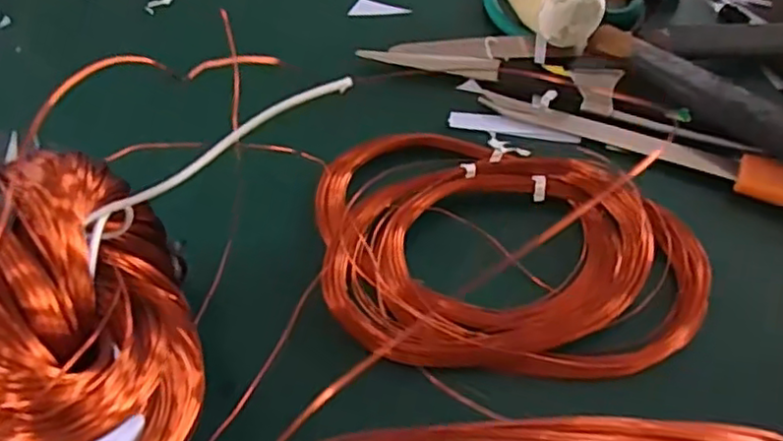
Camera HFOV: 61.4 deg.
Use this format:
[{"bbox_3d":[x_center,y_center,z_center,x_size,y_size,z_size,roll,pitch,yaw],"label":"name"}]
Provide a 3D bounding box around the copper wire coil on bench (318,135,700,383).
[{"bbox_3d":[0.058,0.006,0.345,0.194,0.017,0.141,1,56,3],"label":"copper wire coil on bench"}]

